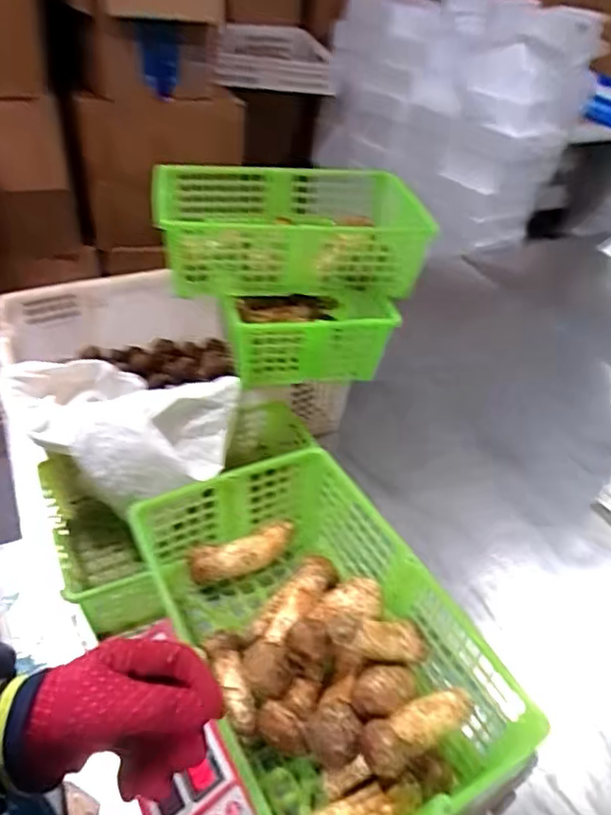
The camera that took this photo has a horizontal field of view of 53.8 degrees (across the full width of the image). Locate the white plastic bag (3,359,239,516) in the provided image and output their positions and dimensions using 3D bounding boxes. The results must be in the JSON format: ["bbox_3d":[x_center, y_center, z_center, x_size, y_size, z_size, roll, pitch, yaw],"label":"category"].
[{"bbox_3d":[-0.236,0.009,0.778,0.274,0.091,0.209,20,41,17],"label":"white plastic bag"}]

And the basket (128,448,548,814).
[{"bbox_3d":[0.013,0.200,0.541,0.190,0.102,0.340,-19,45,-27],"label":"basket"}]

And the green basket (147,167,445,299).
[{"bbox_3d":[-0.016,-0.256,0.863,0.362,0.100,0.248,0,39,-7],"label":"green basket"}]

